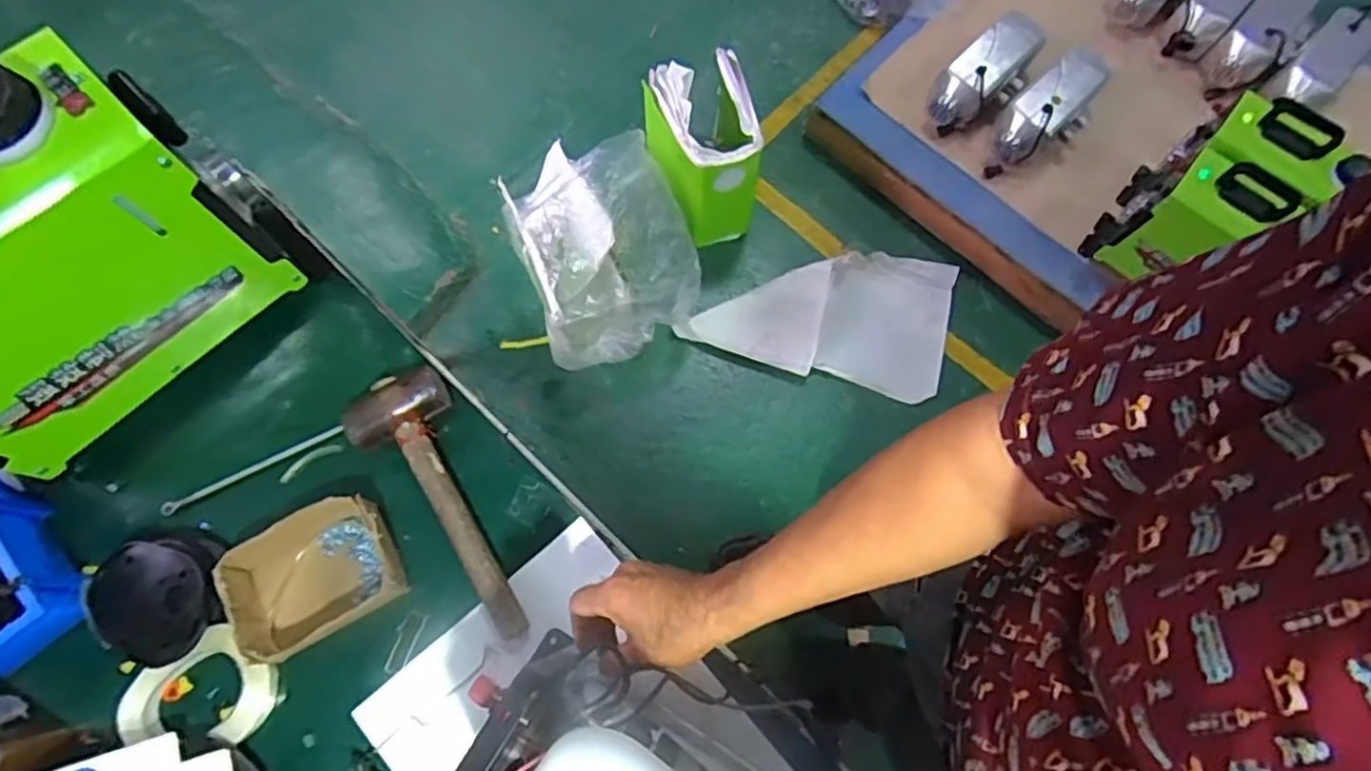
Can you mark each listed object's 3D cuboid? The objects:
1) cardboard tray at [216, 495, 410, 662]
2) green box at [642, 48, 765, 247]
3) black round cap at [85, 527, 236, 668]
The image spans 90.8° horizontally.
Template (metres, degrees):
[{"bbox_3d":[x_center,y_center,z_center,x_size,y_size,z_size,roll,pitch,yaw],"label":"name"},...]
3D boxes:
[{"bbox_3d":[-0.342,0.176,0.632,0.142,0.050,0.116,-27,76,-10],"label":"cardboard tray"},{"bbox_3d":[0.036,-0.491,1.467,0.208,0.329,0.257,-18,74,-7],"label":"green box"},{"bbox_3d":[-0.482,0.195,0.624,0.104,0.040,0.112,1,73,-2],"label":"black round cap"}]

